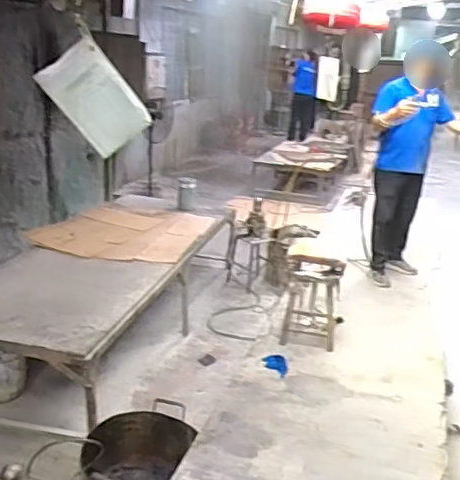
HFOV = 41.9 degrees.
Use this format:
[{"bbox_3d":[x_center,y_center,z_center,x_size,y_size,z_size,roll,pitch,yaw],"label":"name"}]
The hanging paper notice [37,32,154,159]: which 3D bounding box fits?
[{"bbox_3d":[-0.237,-0.248,1.073,0.112,0.187,0.029,-42,31,-5],"label":"hanging paper notice"}]

